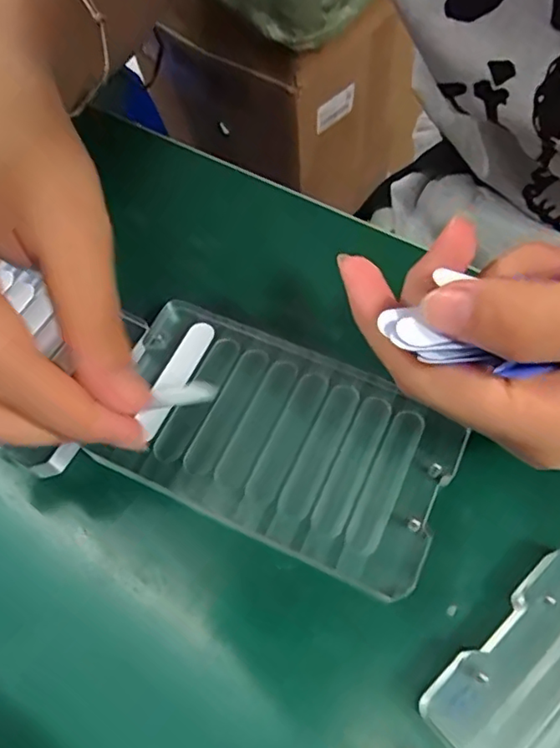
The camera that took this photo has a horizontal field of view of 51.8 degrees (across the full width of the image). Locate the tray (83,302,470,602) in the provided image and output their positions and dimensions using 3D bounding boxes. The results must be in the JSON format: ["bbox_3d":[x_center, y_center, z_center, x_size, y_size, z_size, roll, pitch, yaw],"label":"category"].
[{"bbox_3d":[-0.002,0.023,0.205,0.119,0.011,0.069,21,67,13],"label":"tray"}]

